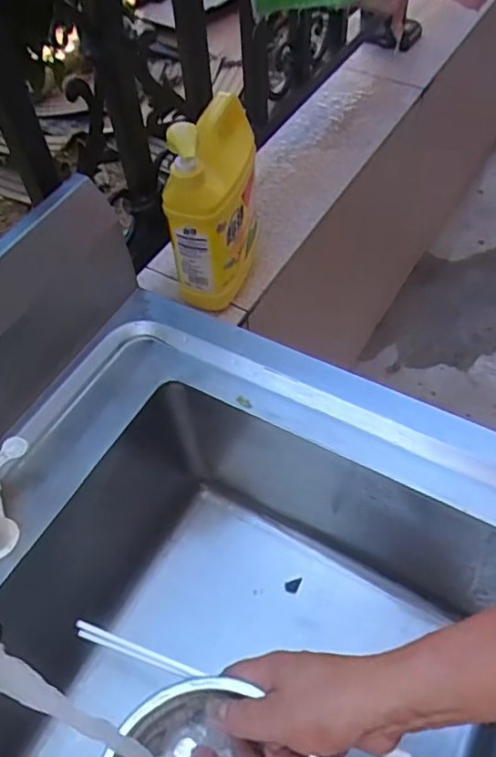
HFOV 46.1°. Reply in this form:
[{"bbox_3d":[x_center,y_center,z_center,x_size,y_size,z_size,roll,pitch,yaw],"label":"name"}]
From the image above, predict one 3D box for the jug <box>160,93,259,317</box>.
[{"bbox_3d":[-0.039,-0.204,0.678,0.086,0.237,0.140,4,56,5],"label":"jug"}]

